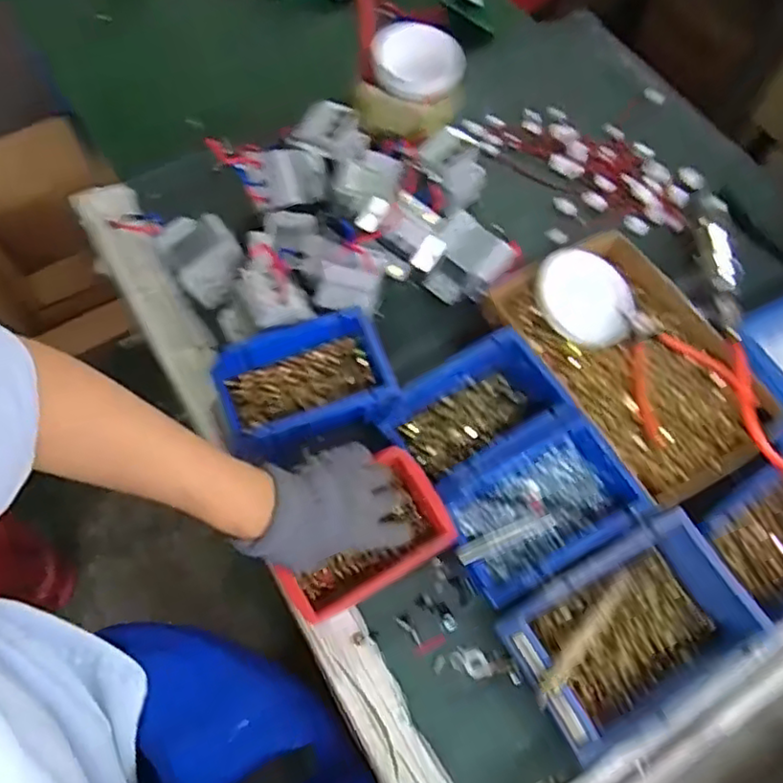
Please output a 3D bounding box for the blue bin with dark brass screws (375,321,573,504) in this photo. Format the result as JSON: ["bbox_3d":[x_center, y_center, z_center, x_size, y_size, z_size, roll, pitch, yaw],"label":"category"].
[{"bbox_3d":[0.083,0.024,0.607,0.155,0.070,0.107,-30,69,-14],"label":"blue bin with dark brass screws"}]

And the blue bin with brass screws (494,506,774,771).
[{"bbox_3d":[0.201,0.199,0.523,0.188,0.069,0.133,-27,68,-13],"label":"blue bin with brass screws"}]

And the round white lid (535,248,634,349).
[{"bbox_3d":[0.200,-0.097,0.651,0.090,0.008,0.105,-26,85,-7],"label":"round white lid"}]

